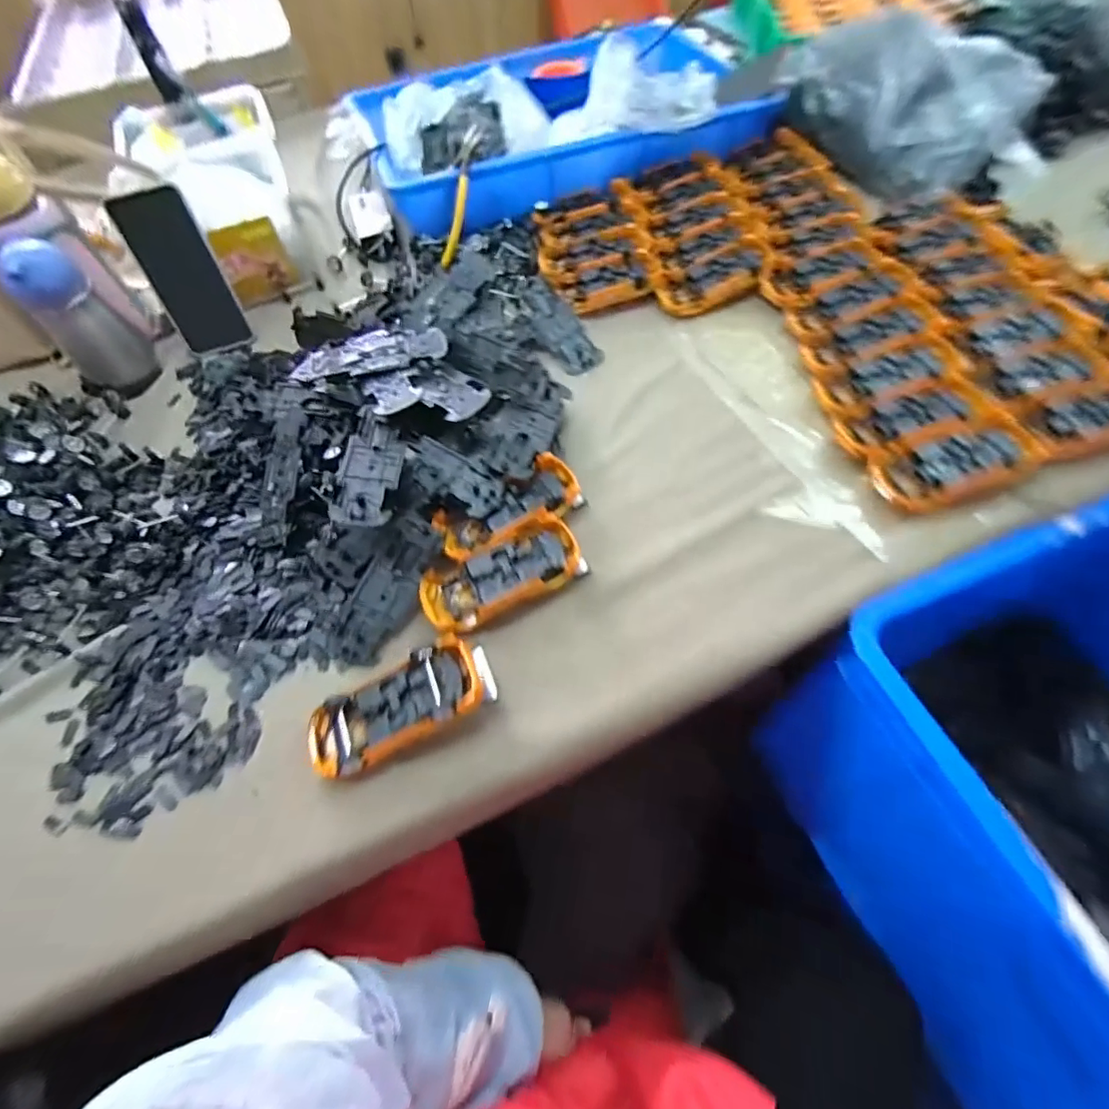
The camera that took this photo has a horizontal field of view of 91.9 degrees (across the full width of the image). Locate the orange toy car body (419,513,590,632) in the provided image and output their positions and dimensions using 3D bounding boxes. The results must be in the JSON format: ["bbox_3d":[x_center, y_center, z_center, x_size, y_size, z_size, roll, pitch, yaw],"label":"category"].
[{"bbox_3d":[-0.042,0.018,0.442,0.129,0.030,0.061,-28,62,-7],"label":"orange toy car body"}]

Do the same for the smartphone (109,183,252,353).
[{"bbox_3d":[-0.409,-0.309,0.597,0.071,0.159,0.010,-28,41,-18],"label":"smartphone"}]

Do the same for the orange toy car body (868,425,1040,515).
[{"bbox_3d":[0.338,-0.073,0.457,0.129,0.023,0.064,-14,61,1],"label":"orange toy car body"}]

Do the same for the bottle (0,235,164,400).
[{"bbox_3d":[-0.498,-0.246,0.566,0.059,0.151,0.073,37,69,21],"label":"bottle"}]

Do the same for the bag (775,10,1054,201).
[{"bbox_3d":[0.468,-0.599,0.687,0.225,0.099,0.284,-29,62,-8],"label":"bag"}]

